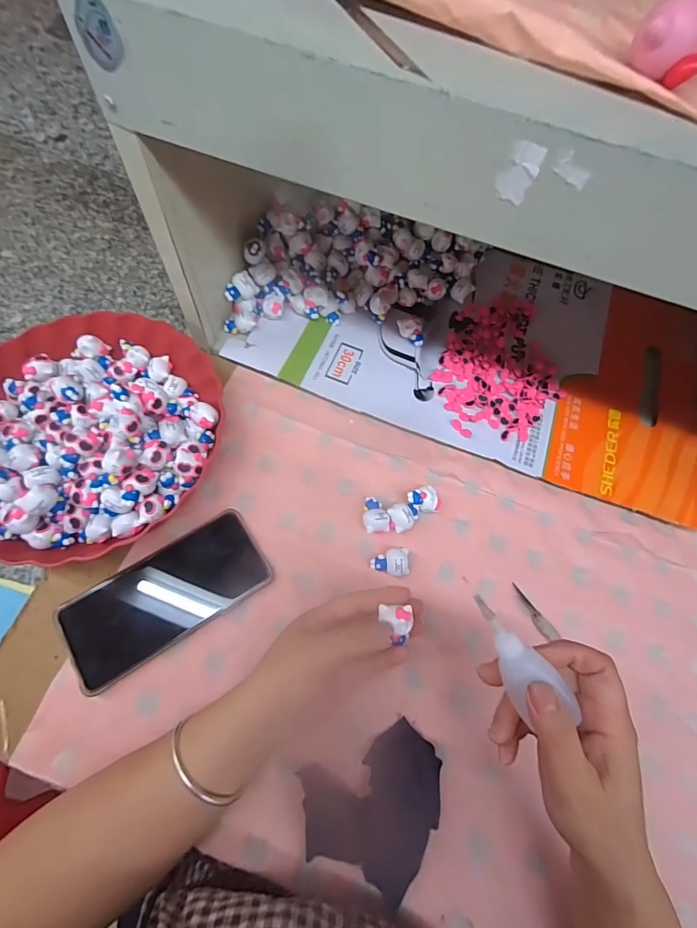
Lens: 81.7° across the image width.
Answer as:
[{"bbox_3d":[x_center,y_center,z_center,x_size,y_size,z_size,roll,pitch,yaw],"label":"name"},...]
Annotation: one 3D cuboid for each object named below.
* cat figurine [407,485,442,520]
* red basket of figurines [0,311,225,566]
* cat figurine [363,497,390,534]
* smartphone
[{"bbox_3d":[0.073,0.038,0.397,0.031,0.022,0.026,-17,70,-8],"label":"cat figurine"},{"bbox_3d":[-0.242,-0.037,0.371,0.237,0.065,0.232,1,69,-1],"label":"red basket of figurines"},{"bbox_3d":[0.025,0.048,0.381,0.024,0.016,0.034,-8,69,-5],"label":"cat figurine"},{"bbox_3d":[-0.154,0.111,0.347,0.162,0.011,0.077,-31,74,-19],"label":"smartphone"}]

